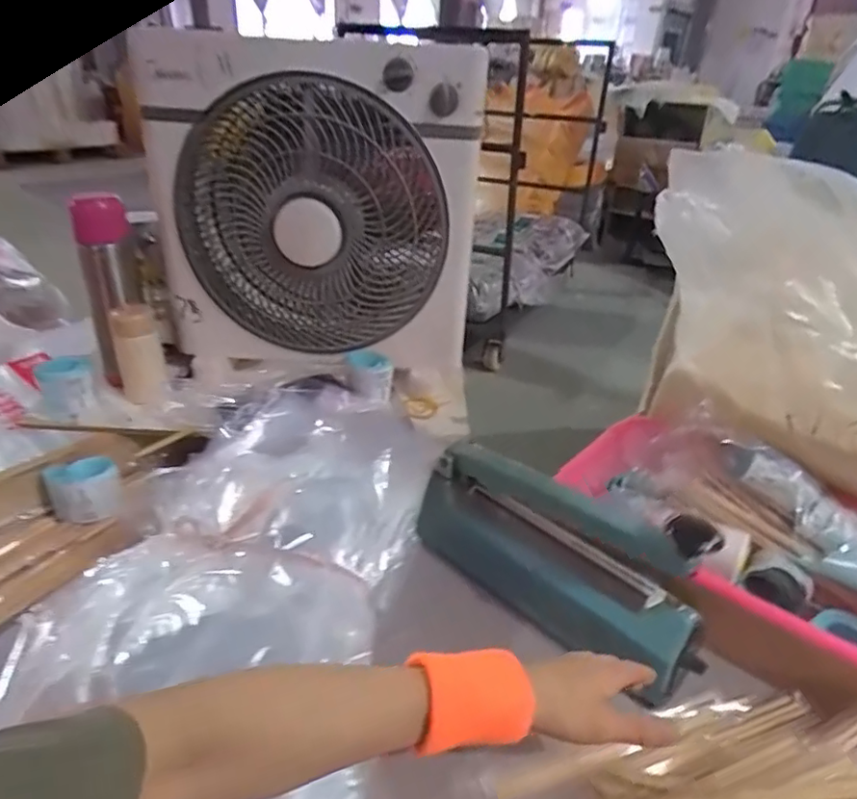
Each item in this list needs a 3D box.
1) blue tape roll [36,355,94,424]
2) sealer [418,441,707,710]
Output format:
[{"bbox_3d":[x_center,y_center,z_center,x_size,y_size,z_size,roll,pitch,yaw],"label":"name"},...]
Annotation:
[{"bbox_3d":[-0.450,-0.014,0.731,0.059,0.071,0.060,-16,35,-29],"label":"blue tape roll"},{"bbox_3d":[0.115,0.152,0.564,0.283,0.115,0.081,30,39,33],"label":"sealer"}]

